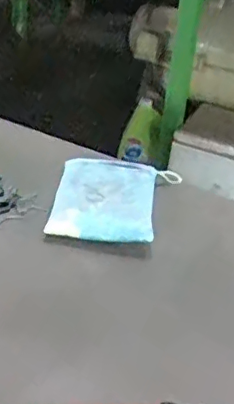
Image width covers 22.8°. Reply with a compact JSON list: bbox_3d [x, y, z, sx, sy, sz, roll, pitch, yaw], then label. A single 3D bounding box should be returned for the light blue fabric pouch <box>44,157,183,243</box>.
[{"bbox_3d":[0.001,-0.006,0.702,0.143,0.028,0.177,7,32,0],"label":"light blue fabric pouch"}]

